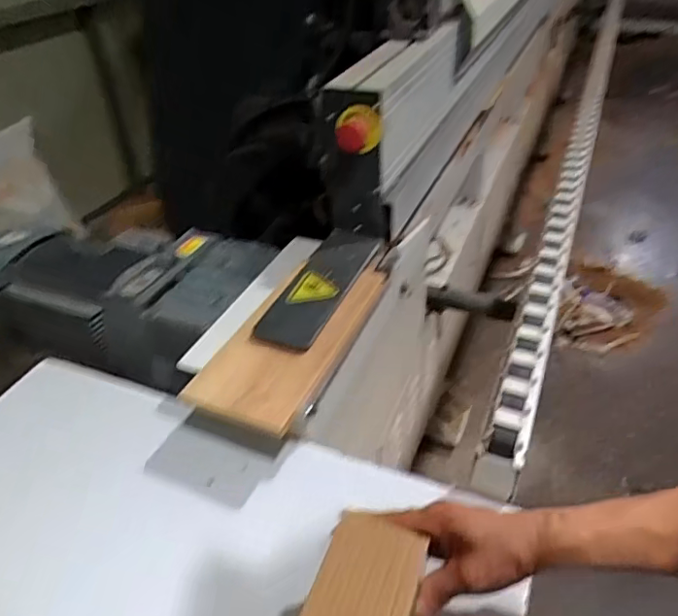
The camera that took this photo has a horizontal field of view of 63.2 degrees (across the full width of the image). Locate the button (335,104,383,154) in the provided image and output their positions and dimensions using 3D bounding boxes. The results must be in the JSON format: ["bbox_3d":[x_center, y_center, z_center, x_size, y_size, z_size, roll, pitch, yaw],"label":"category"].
[{"bbox_3d":[0.024,-0.224,0.694,0.058,0.059,0.027,1,39,4],"label":"button"}]

